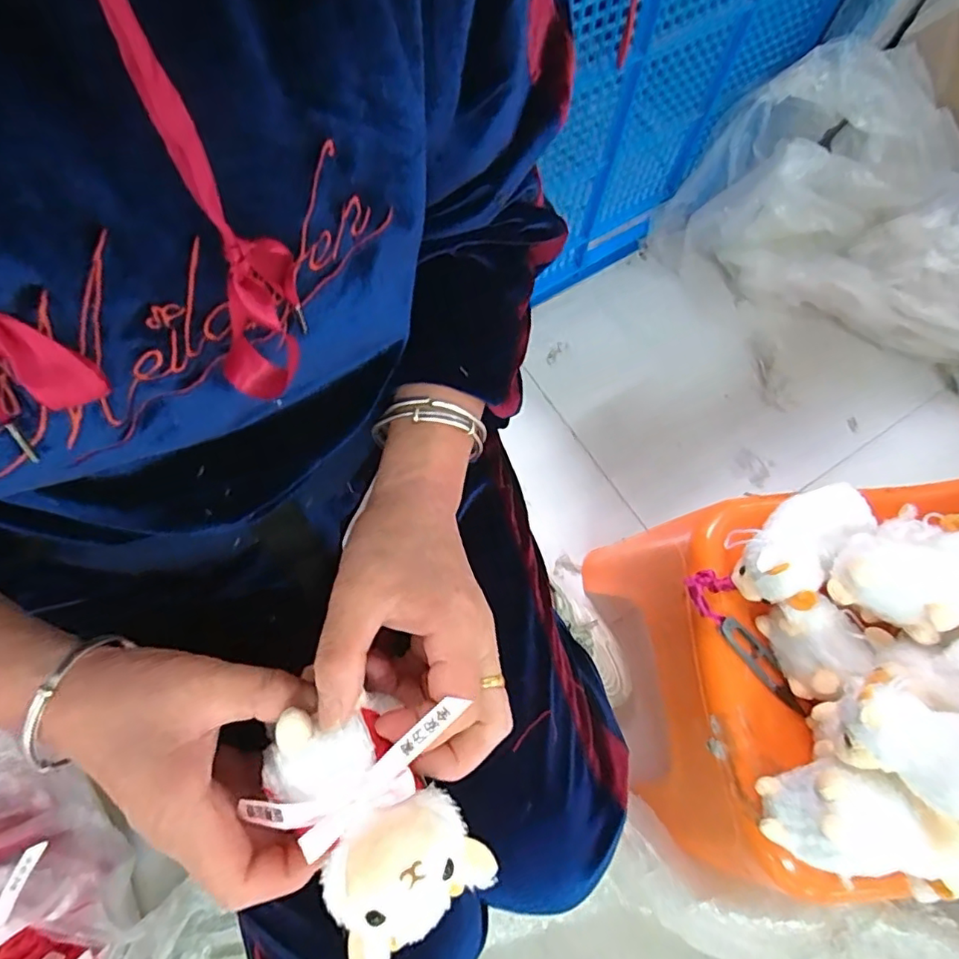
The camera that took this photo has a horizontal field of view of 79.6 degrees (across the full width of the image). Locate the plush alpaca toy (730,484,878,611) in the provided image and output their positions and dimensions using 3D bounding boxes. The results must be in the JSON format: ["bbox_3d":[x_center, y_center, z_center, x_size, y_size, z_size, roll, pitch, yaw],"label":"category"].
[{"bbox_3d":[0.269,0.049,0.478,0.123,0.046,0.063,-42,77,-15],"label":"plush alpaca toy"}]

